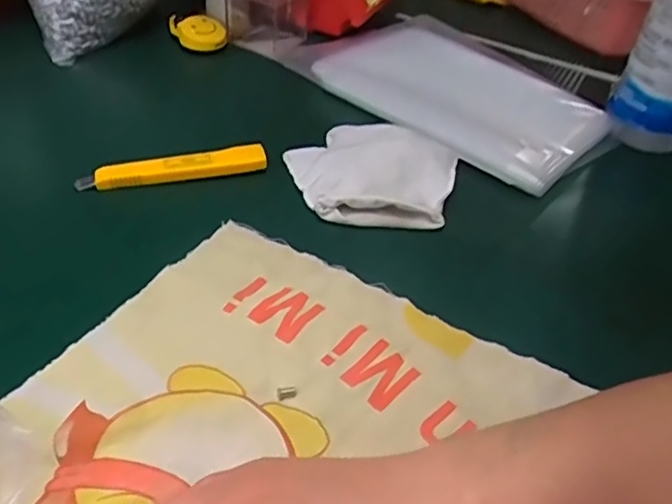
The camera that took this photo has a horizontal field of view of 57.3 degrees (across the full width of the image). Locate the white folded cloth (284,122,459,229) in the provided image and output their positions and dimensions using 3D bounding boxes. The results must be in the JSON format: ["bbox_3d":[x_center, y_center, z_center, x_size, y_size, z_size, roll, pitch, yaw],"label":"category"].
[{"bbox_3d":[0.023,-0.056,0.428,0.112,0.023,0.095,13,43,6],"label":"white folded cloth"}]

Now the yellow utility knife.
[{"bbox_3d":[-0.110,-0.057,0.421,0.123,0.015,0.017,-8,45,-17],"label":"yellow utility knife"}]

